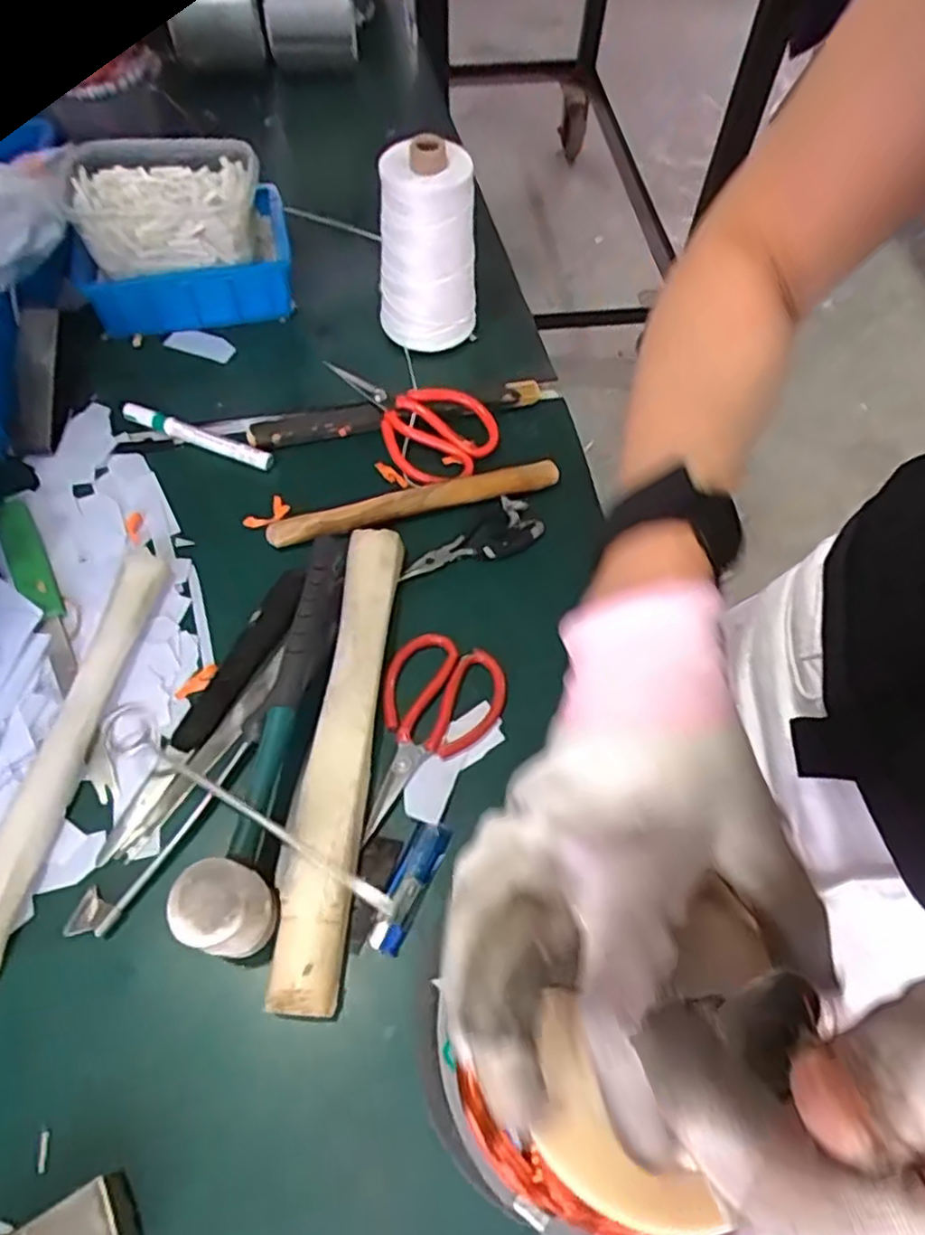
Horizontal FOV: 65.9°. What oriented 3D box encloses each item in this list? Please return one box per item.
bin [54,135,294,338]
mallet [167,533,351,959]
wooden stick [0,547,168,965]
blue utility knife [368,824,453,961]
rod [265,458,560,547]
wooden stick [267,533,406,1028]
[{"bbox_3d":[-0.263,-0.364,0.674,0.179,0.132,0.144,-8,62,-5],"label":"bin"},{"bbox_3d":[-0.120,0.060,0.483,0.044,0.070,0.304,7,61,3],"label":"mallet"},{"bbox_3d":[-0.272,0.081,0.489,0.031,0.032,0.305,10,62,5],"label":"wooden stick"},{"bbox_3d":[-0.034,0.172,0.459,0.024,0.011,0.082,24,64,12],"label":"blue utility knife"},{"bbox_3d":[-0.038,-0.098,0.602,0.249,0.023,0.025,-16,63,-9],"label":"rod"},{"bbox_3d":[-0.083,0.085,0.493,0.049,0.032,0.327,4,61,1],"label":"wooden stick"}]

